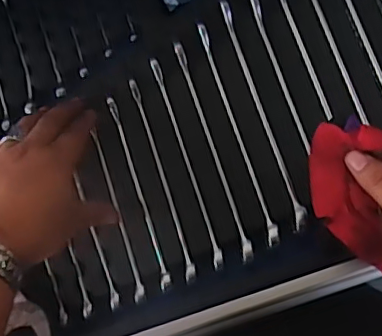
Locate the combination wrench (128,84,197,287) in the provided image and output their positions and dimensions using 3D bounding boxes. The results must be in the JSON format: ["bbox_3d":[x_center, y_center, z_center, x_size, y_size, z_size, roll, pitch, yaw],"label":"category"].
[{"bbox_3d":[-0.026,0.008,0.500,0.010,0.011,0.187,-16,78,-4],"label":"combination wrench"}]

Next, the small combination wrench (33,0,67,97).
[{"bbox_3d":[-0.139,-0.126,0.534,0.009,0.007,0.125,-16,78,-4],"label":"small combination wrench"}]

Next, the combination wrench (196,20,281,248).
[{"bbox_3d":[0.043,-0.033,0.509,0.011,0.011,0.214,-17,78,-4],"label":"combination wrench"}]

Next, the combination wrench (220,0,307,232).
[{"bbox_3d":[0.066,-0.052,0.511,0.012,0.017,0.222,-17,78,-4],"label":"combination wrench"}]

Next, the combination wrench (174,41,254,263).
[{"bbox_3d":[0.020,-0.018,0.504,0.010,0.018,0.206,-17,78,-4],"label":"combination wrench"}]

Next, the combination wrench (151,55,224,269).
[{"bbox_3d":[-0.004,-0.006,0.502,0.009,0.015,0.199,-17,78,-4],"label":"combination wrench"}]

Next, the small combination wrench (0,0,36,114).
[{"bbox_3d":[-0.165,-0.112,0.530,0.010,0.008,0.127,-15,78,-3],"label":"small combination wrench"}]

